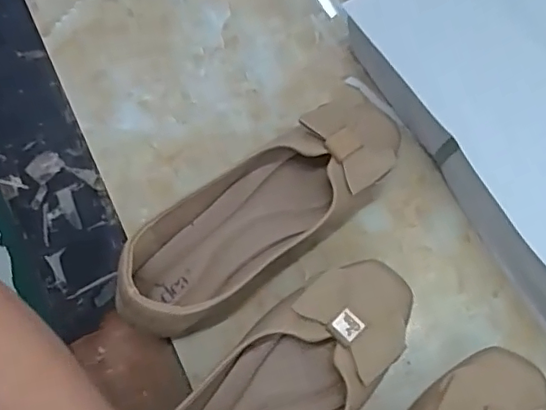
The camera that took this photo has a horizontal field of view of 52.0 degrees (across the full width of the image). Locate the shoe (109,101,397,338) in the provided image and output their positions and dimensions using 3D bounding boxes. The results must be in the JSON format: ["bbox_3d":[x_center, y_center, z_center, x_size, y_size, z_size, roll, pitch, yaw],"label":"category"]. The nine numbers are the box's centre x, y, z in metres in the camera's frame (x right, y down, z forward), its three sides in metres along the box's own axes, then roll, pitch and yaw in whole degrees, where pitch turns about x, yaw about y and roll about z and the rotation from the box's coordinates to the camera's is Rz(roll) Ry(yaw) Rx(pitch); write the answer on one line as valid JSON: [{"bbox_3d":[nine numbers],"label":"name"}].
[{"bbox_3d":[-0.008,0.003,0.425,0.236,0.063,0.077,-37,71,-12],"label":"shoe"}]

